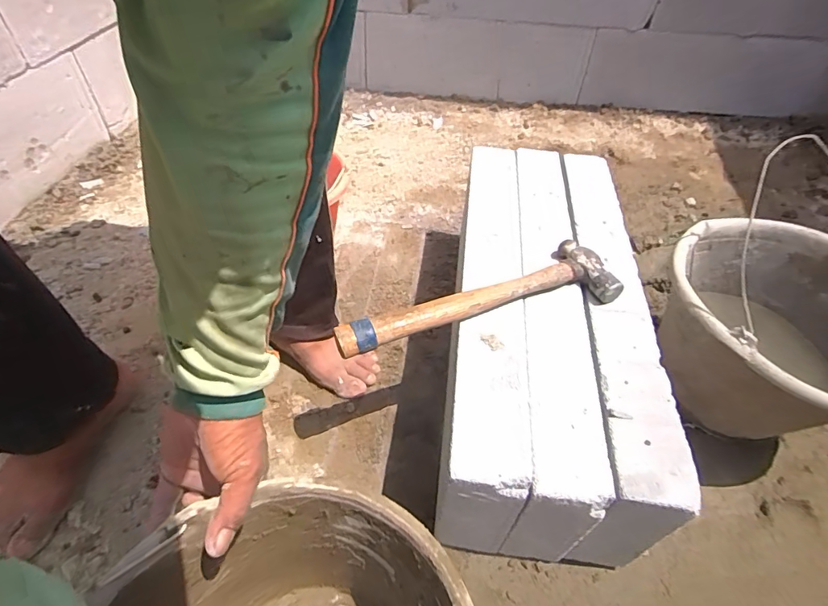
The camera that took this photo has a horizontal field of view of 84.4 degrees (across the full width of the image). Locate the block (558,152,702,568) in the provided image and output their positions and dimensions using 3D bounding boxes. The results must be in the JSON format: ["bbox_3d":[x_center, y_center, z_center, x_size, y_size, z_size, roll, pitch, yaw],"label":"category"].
[{"bbox_3d":[0.248,0.027,0.646,0.087,0.207,0.574,7,51,3],"label":"block"}]

